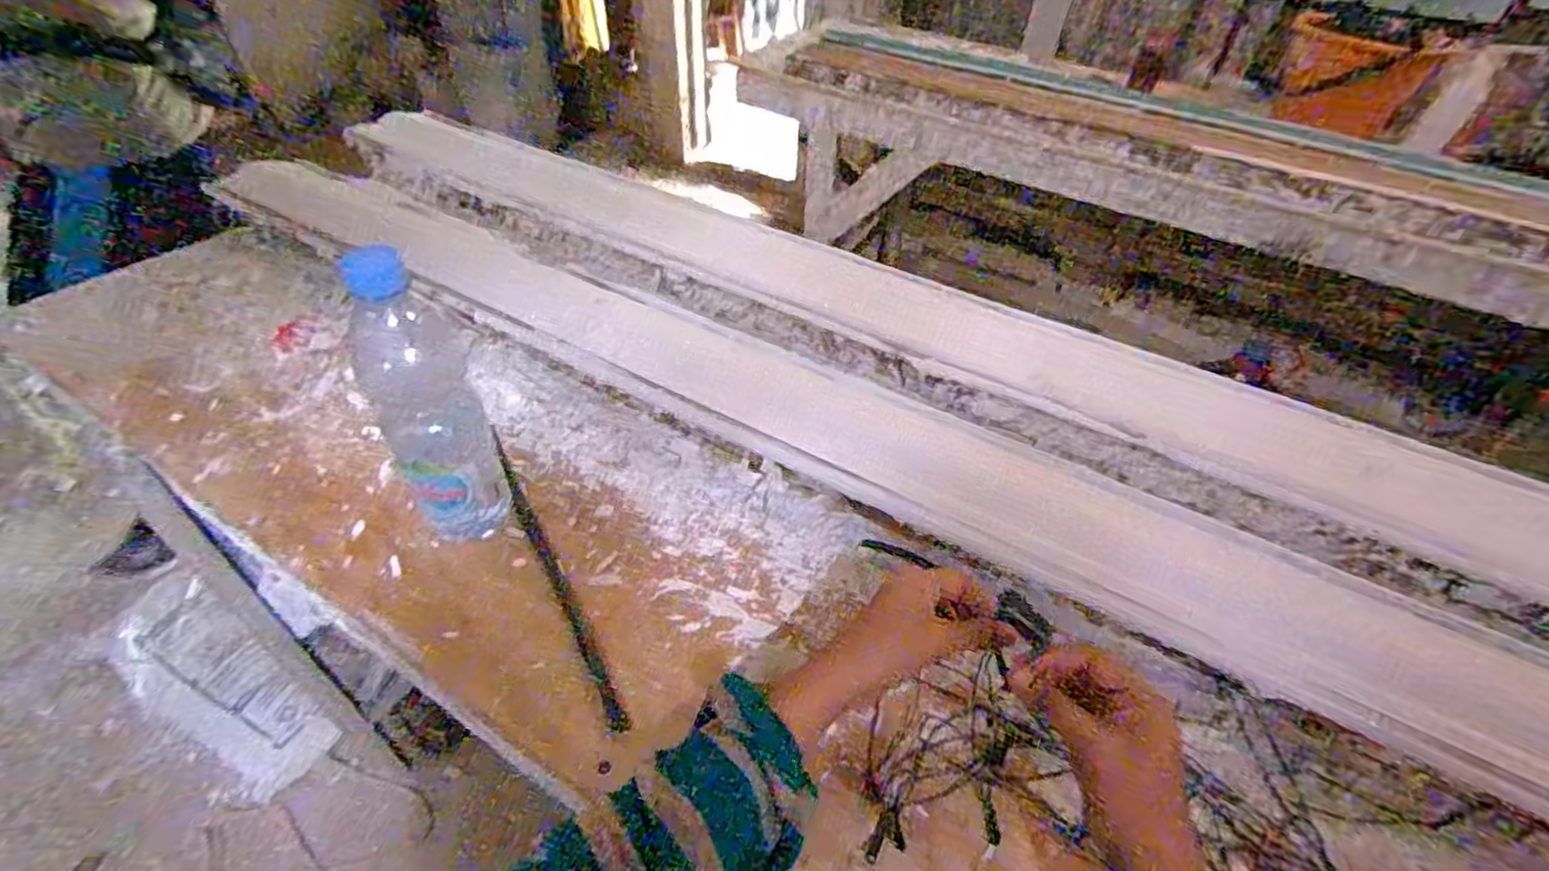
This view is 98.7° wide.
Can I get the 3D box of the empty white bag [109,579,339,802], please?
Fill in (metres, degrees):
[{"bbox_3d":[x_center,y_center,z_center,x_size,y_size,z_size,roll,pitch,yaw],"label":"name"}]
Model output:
[{"bbox_3d":[-1.006,0.439,1.203,0.549,0.050,0.190,26,47,22],"label":"empty white bag"}]

